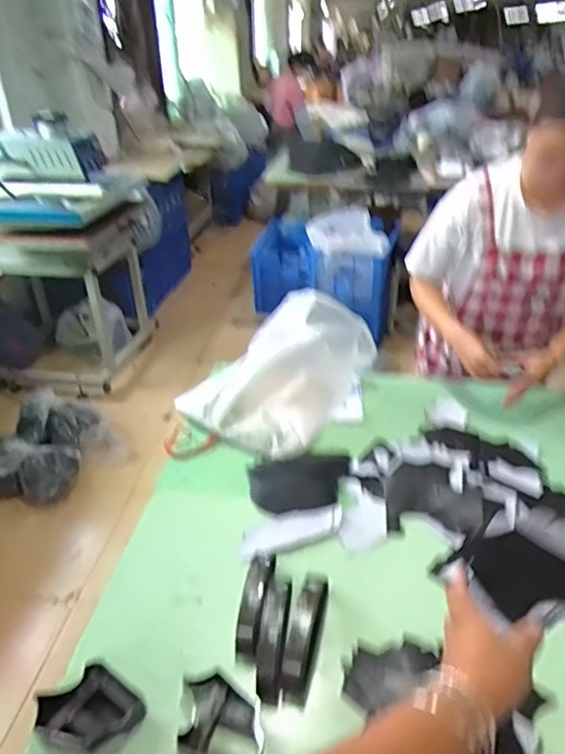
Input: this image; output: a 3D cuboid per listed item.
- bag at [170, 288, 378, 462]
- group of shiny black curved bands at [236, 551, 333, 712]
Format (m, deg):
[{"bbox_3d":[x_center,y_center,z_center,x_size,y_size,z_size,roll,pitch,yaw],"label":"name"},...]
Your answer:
[{"bbox_3d":[-0.009,-0.035,1.361,0.334,0.189,0.429,21,42,28],"label":"bag"},{"bbox_3d":[-0.001,0.379,0.849,0.127,0.067,0.228,5,37,10],"label":"group of shiny black curved bands"}]

